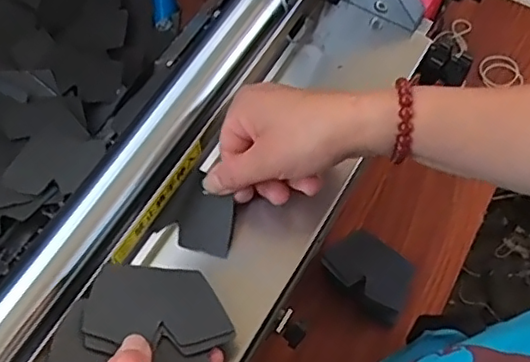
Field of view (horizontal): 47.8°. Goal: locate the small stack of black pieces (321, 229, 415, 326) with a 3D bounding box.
[{"bbox_3d":[0.104,0.095,0.599,0.086,0.050,0.060,37,70,16],"label":"small stack of black pieces"}]

